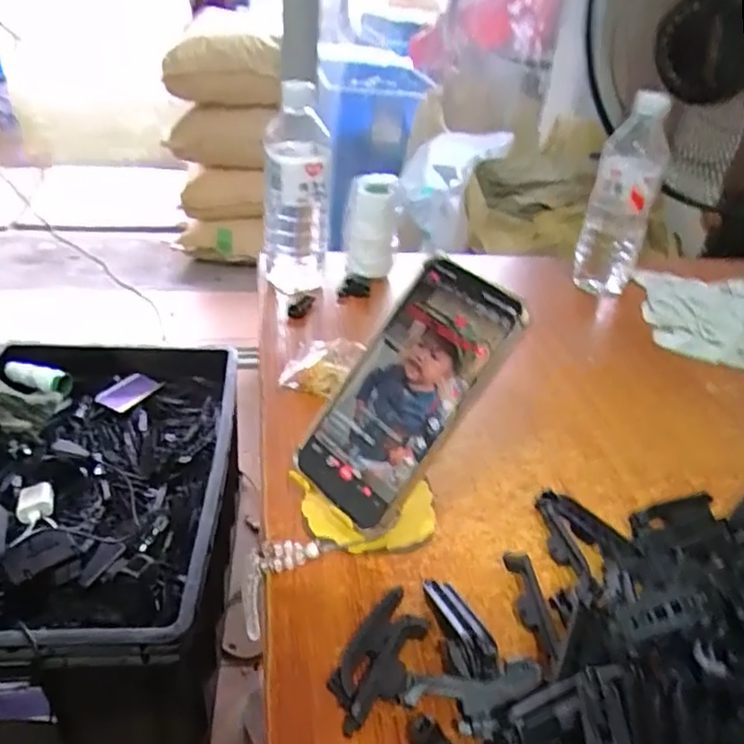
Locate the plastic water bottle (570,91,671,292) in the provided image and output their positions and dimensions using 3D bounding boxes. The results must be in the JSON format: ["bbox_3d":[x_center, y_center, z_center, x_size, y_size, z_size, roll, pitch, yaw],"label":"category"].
[{"bbox_3d":[0.297,-0.205,0.748,0.070,0.222,0.067,17,34,17],"label":"plastic water bottle"}]

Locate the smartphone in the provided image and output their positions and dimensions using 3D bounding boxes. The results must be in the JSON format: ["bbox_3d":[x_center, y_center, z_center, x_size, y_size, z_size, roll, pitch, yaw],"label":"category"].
[{"bbox_3d":[0.019,0.012,0.392,0.082,0.165,0.017,37,5,39],"label":"smartphone"}]

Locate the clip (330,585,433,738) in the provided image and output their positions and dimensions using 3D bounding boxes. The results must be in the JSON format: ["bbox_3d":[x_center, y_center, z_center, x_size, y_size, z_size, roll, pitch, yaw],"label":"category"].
[{"bbox_3d":[0.004,0.153,0.338,0.034,0.016,0.081,19,35,19],"label":"clip"}]

